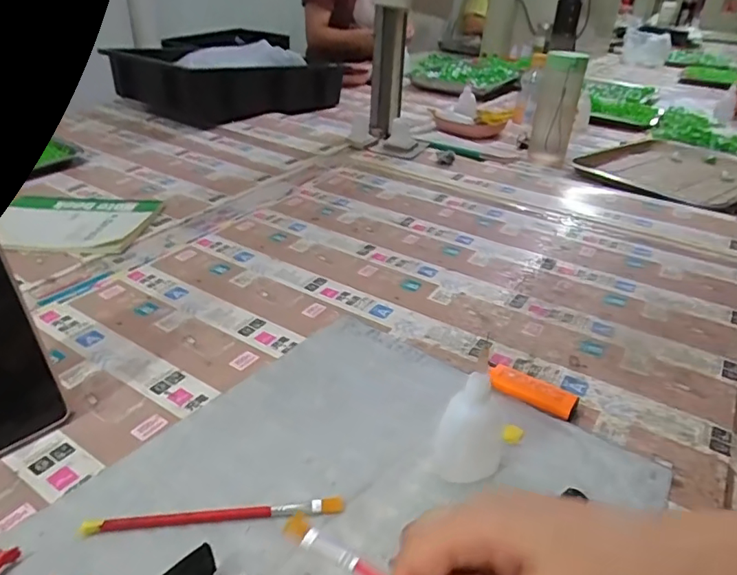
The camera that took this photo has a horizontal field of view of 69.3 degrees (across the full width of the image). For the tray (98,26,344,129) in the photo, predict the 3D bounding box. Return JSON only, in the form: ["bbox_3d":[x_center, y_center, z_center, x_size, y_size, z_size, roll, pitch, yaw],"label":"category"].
[{"bbox_3d":[-0.313,-0.457,1.170,0.432,0.121,0.296,-23,40,-35],"label":"tray"}]

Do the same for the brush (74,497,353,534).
[{"bbox_3d":[-0.093,0.140,0.328,0.155,0.006,0.011,-1,32,-7],"label":"brush"}]

